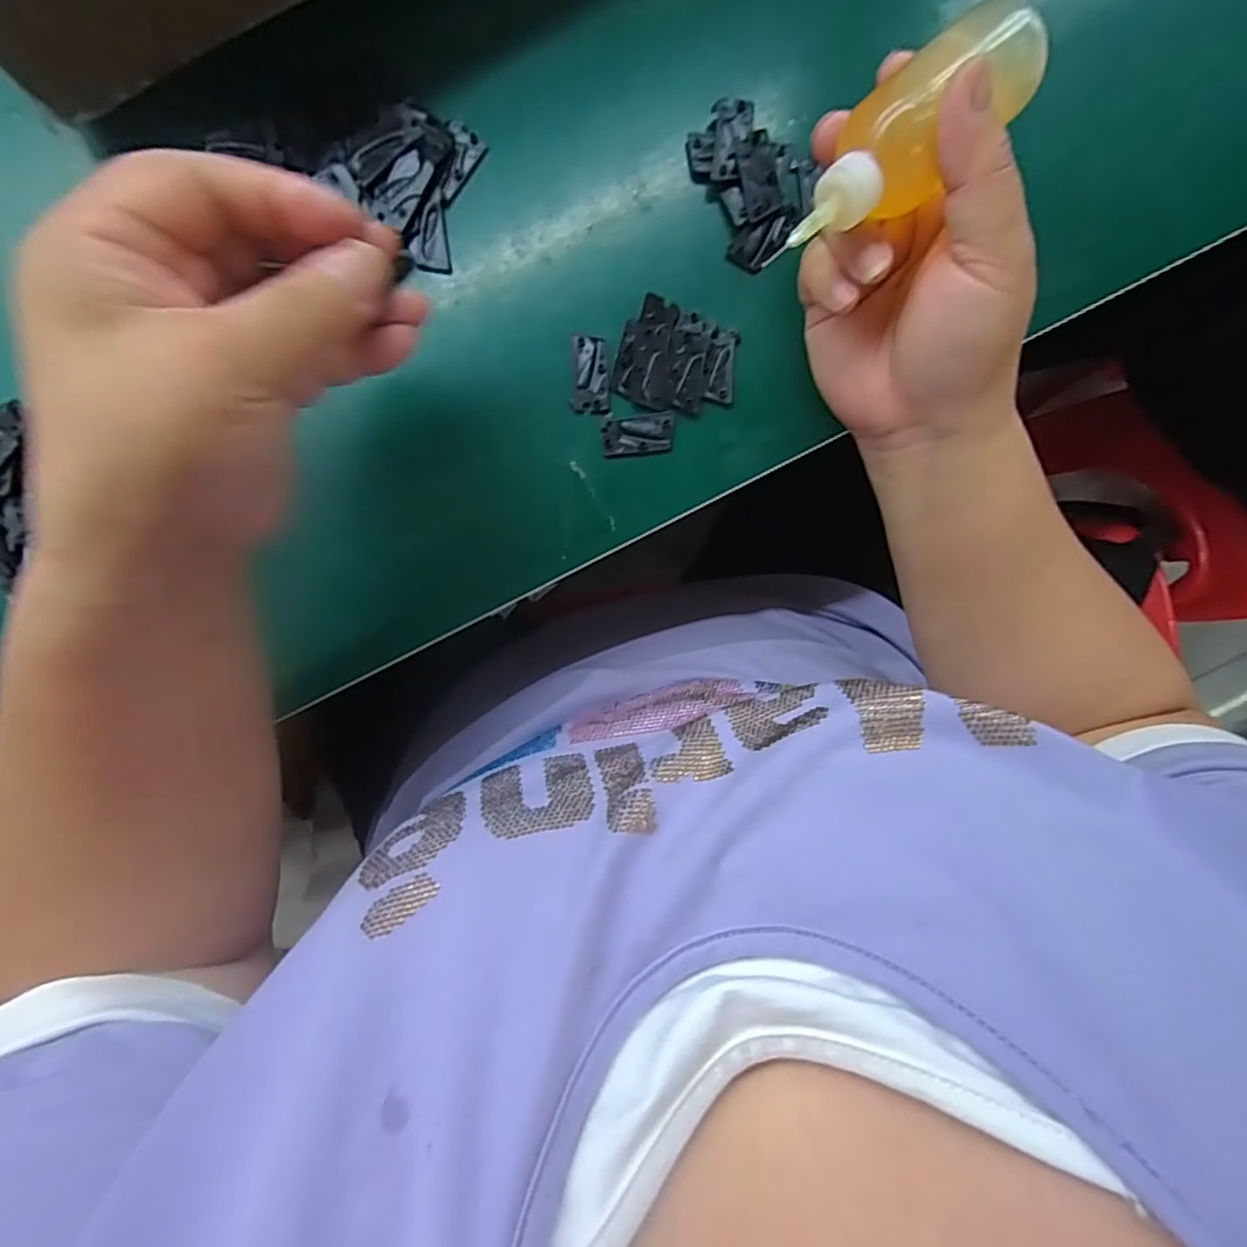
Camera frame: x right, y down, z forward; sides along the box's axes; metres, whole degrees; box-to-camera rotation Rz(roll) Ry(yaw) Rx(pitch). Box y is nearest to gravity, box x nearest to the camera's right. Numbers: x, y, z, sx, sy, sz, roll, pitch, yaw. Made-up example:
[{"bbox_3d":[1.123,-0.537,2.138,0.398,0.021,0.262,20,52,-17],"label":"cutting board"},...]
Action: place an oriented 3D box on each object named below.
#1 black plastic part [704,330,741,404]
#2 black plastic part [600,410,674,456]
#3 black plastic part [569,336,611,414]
[{"bbox_3d":[0.047,-0.119,0.289,0.012,0.004,0.032,6,95,-3],"label":"black plastic part"},{"bbox_3d":[0.007,-0.088,0.292,0.034,0.004,0.017,-8,96,-2],"label":"black plastic part"},{"bbox_3d":[-0.016,-0.115,0.288,0.017,0.004,0.034,-3,96,-2],"label":"black plastic part"}]

